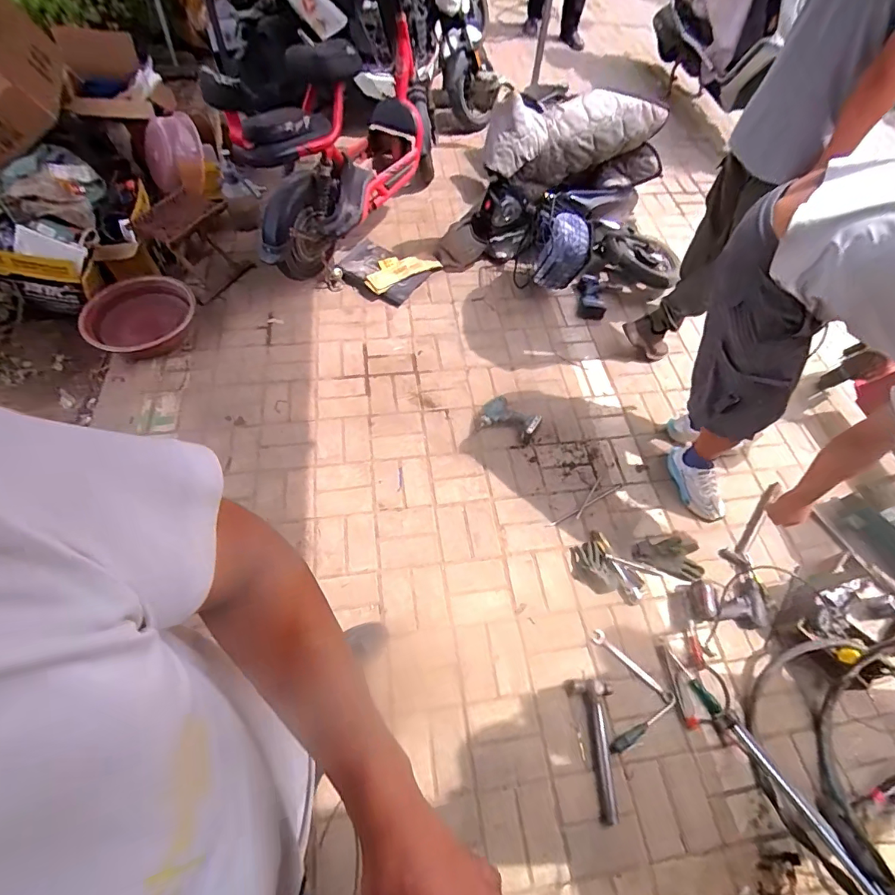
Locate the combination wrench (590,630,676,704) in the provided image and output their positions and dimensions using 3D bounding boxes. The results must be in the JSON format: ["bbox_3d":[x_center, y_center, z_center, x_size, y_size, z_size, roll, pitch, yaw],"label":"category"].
[{"bbox_3d":[0.542,0.639,1.332,0.261,0.006,0.042,39,64,16],"label":"combination wrench"}]

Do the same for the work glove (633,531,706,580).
[{"bbox_3d":[0.737,0.362,1.486,0.222,0.030,0.151,-11,61,-11],"label":"work glove"}]

